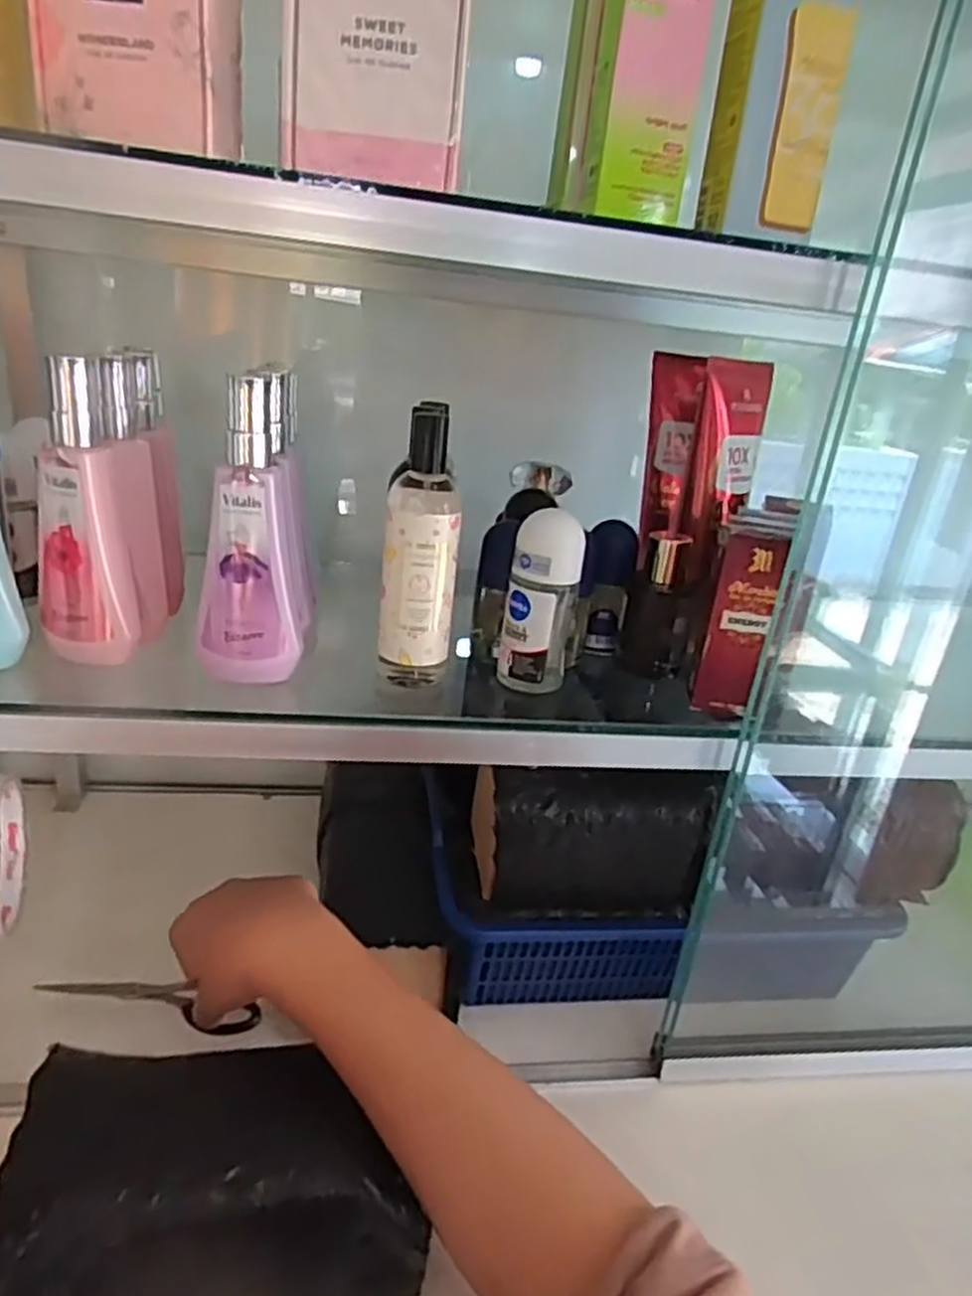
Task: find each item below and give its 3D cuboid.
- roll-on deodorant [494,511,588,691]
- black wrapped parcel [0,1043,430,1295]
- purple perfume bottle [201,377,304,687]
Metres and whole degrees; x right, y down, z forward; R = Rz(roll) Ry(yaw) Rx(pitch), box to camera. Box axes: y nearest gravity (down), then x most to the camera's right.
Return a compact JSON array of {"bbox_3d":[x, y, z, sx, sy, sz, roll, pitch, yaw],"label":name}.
[{"bbox_3d":[0.033,-0.026,0.453,0.041,0.104,0.041,9,23,4],"label":"roll-on deodorant"},{"bbox_3d":[-0.130,0.253,0.377,0.175,0.086,0.107,0,24,-16],"label":"black wrapped parcel"},{"bbox_3d":[-0.123,-0.057,0.404,0.049,0.155,0.026,-3,25,-23],"label":"purple perfume bottle"}]

